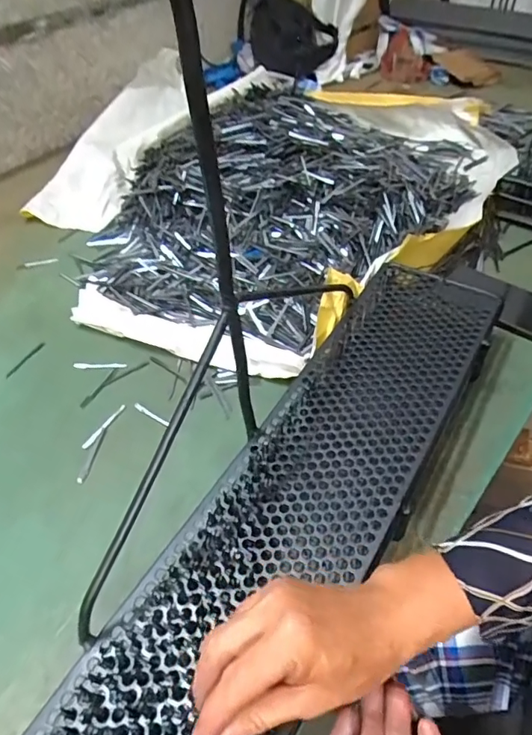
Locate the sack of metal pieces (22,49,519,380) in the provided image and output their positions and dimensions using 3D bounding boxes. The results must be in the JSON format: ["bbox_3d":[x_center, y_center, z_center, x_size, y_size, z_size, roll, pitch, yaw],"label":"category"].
[{"bbox_3d":[-0.046,-0.356,0.867,0.789,0.102,0.780,29,55,28],"label":"sack of metal pieces"}]

